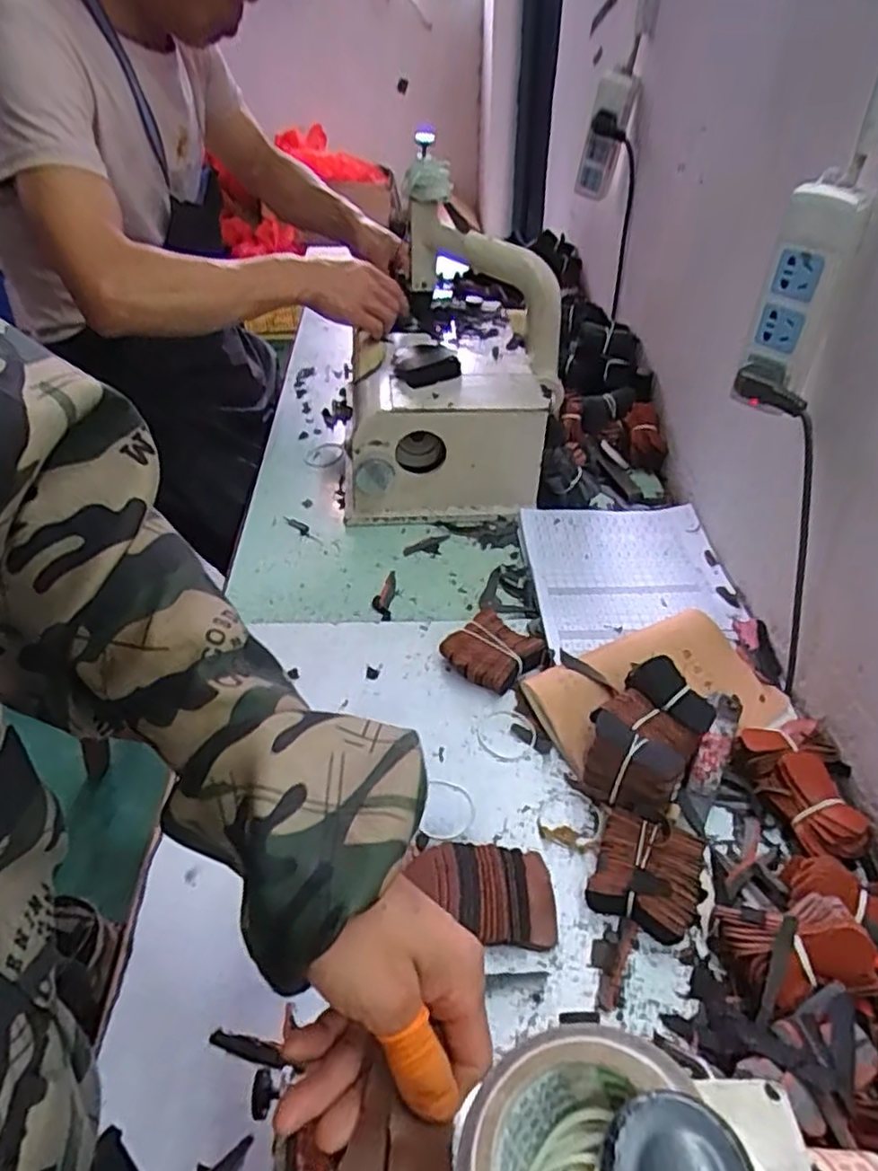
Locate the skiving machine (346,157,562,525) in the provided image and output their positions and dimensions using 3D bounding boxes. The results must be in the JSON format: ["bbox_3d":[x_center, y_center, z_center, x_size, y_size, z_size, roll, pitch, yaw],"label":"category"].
[{"bbox_3d":[0.017,-0.288,0.878,0.262,0.329,0.315,2,43,2],"label":"skiving machine"}]

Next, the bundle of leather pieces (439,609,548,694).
[{"bbox_3d":[0.050,0.063,0.676,0.075,0.035,0.073,-29,50,-27],"label":"bundle of leather pieces"}]

